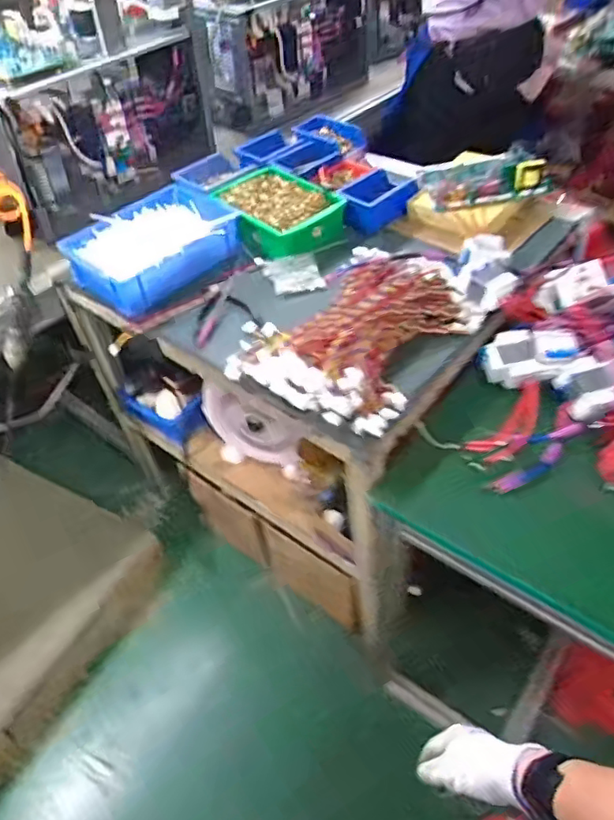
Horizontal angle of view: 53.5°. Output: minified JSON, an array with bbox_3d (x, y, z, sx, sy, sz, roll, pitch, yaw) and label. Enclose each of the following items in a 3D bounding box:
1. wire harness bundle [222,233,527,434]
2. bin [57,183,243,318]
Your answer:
[{"bbox_3d":[0.115,-0.169,1.033,0.319,0.082,0.470,33,56,30],"label":"wire harness bundle"},{"bbox_3d":[-0.297,-0.325,1.221,0.246,0.097,0.314,33,56,30],"label":"bin"}]

